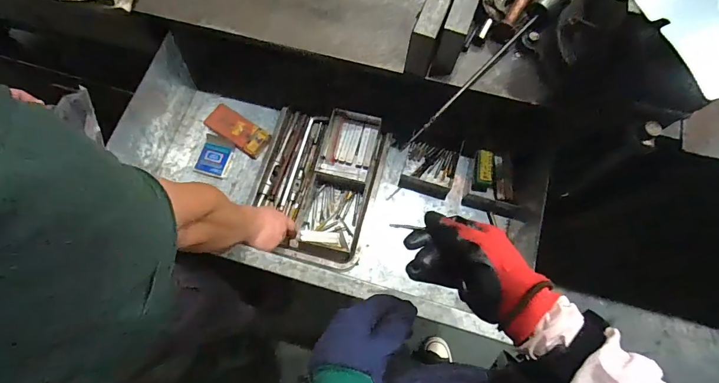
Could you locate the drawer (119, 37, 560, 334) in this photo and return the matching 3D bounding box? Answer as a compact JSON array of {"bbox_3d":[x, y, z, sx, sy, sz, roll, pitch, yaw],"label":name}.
[{"bbox_3d":[-0.041,-0.046,0.764,0.806,0.139,0.424,12,73,4],"label":"drawer"}]

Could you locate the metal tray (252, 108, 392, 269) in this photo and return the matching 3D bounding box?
[{"bbox_3d":[-0.087,-0.022,0.792,0.246,0.036,0.321,14,73,5],"label":"metal tray"}]

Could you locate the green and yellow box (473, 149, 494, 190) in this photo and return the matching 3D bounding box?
[{"bbox_3d":[0.265,-0.047,0.802,0.048,0.034,0.085,6,85,2],"label":"green and yellow box"}]

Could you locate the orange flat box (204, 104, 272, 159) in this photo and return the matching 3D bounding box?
[{"bbox_3d":[-0.277,-0.141,0.841,0.160,0.013,0.065,35,76,10],"label":"orange flat box"}]

